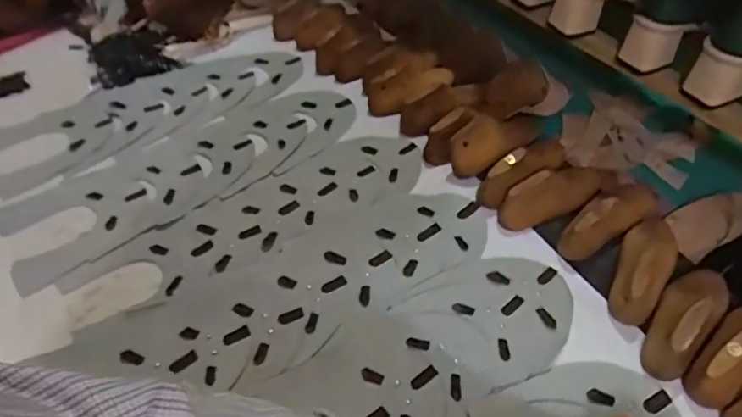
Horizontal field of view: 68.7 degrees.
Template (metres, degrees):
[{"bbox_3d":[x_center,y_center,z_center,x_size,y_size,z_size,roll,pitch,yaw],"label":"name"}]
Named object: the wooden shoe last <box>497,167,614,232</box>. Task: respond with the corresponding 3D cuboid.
[{"bbox_3d":[0.209,-0.020,0.614,0.141,0.050,0.042,-22,50,-15],"label":"wooden shoe last"}]

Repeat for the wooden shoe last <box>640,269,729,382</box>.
[{"bbox_3d":[0.295,0.097,0.503,0.045,0.056,0.127,34,58,30],"label":"wooden shoe last"}]

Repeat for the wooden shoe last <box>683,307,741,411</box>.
[{"bbox_3d":[0.331,0.121,0.478,0.141,0.054,0.048,-29,52,-21],"label":"wooden shoe last"}]

